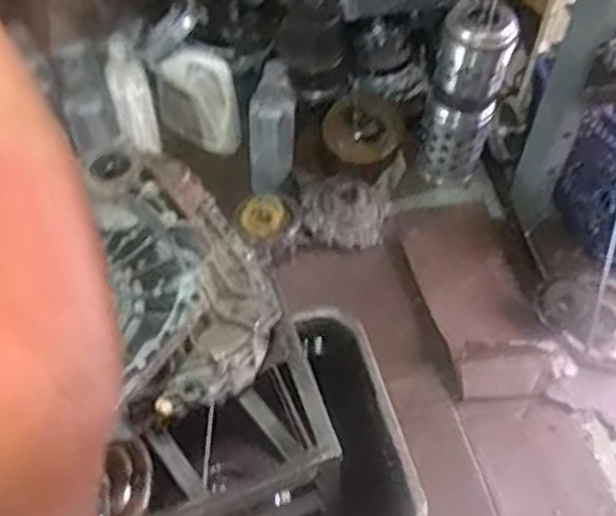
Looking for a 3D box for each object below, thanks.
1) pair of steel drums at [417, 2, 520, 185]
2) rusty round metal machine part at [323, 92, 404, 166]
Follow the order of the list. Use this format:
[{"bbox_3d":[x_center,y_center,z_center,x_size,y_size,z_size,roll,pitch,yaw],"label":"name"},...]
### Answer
[{"bbox_3d":[0.384,-0.390,1.863,0.183,0.461,0.159,15,55,11],"label":"pair of steel drums"},{"bbox_3d":[0.133,-0.315,1.901,0.203,0.108,0.198,0,75,-1],"label":"rusty round metal machine part"}]

